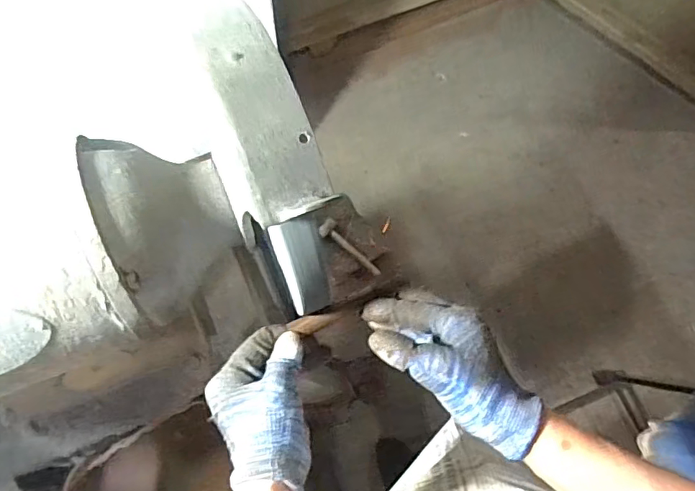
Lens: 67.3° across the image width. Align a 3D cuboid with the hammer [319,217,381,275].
[{"bbox_3d":[0.001,0.006,0.733,0.031,0.019,0.104,-40,77,-15],"label":"hammer"}]

